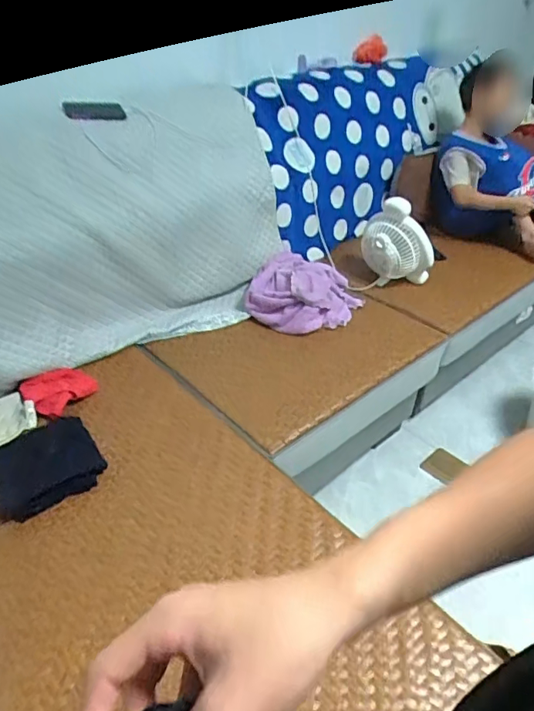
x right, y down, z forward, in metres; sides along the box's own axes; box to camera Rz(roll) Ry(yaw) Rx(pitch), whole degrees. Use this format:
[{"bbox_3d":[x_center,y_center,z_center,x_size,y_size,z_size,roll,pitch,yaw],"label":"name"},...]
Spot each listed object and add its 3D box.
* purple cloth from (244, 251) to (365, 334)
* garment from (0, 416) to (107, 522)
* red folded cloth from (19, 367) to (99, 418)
[{"bbox_3d":[0.116,-0.197,1.576,0.332,0.116,0.301,10,39,11],"label":"purple cloth"},{"bbox_3d":[-0.467,0.224,1.081,0.206,0.033,0.205,-19,41,-24],"label":"garment"},{"bbox_3d":[-0.504,0.081,1.260,0.145,0.031,0.156,31,47,34],"label":"red folded cloth"}]

